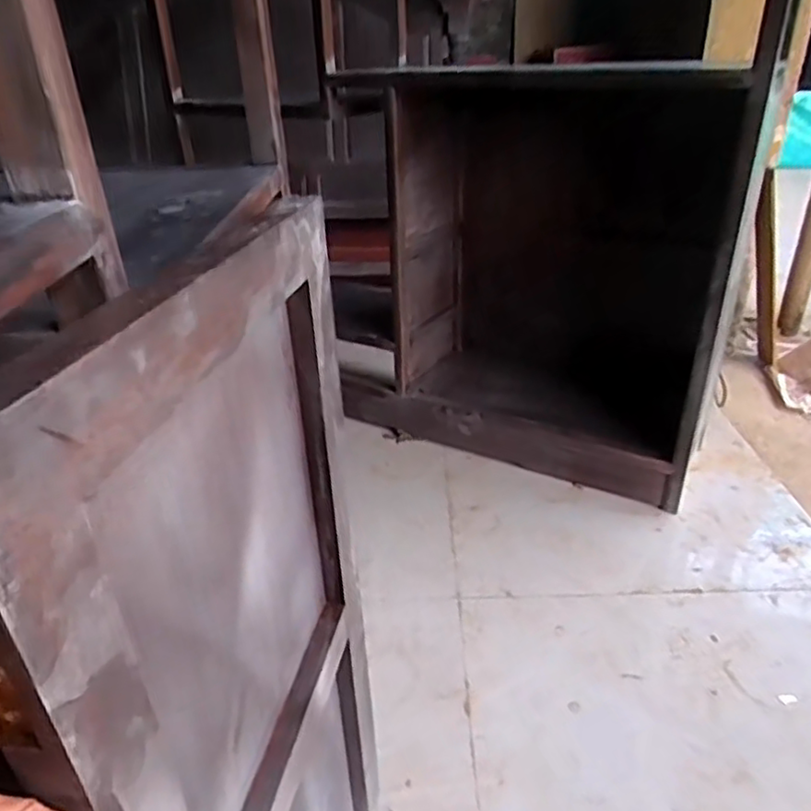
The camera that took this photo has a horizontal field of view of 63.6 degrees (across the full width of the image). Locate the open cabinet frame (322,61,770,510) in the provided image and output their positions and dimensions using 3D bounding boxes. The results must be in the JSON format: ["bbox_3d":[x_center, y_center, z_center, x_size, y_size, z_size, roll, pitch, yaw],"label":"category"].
[{"bbox_3d":[0.367,-0.294,1.579,0.762,0.874,0.391,15,33,27],"label":"open cabinet frame"}]

